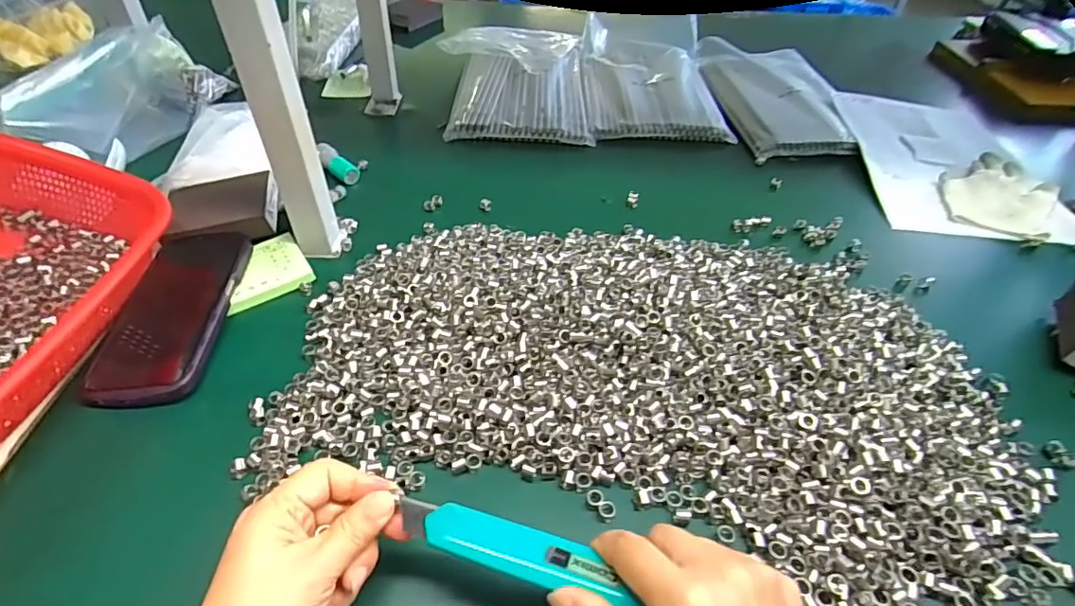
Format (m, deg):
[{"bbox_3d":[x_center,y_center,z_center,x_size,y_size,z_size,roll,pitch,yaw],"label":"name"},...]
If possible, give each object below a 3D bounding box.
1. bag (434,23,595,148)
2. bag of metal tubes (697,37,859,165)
[{"bbox_3d":[-0.032,-0.318,0.775,0.198,0.033,0.314,1,43,-2],"label":"bag"},{"bbox_3d":[0.332,-0.296,0.766,0.165,0.022,0.316,0,43,-3],"label":"bag of metal tubes"}]

